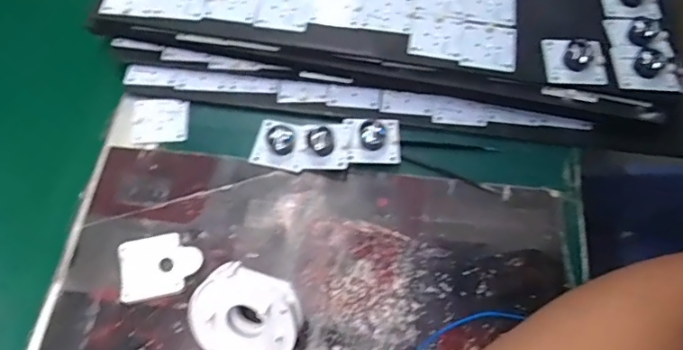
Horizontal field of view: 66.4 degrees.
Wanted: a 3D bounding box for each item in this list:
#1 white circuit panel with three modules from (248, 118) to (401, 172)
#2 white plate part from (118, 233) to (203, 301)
[{"bbox_3d":[-0.012,-0.026,0.426,0.119,0.017,0.045,0,64,-1],"label":"white circuit panel with three modules"},{"bbox_3d":[-0.133,0.067,0.385,0.056,0.009,0.044,-11,64,-6],"label":"white plate part"}]

